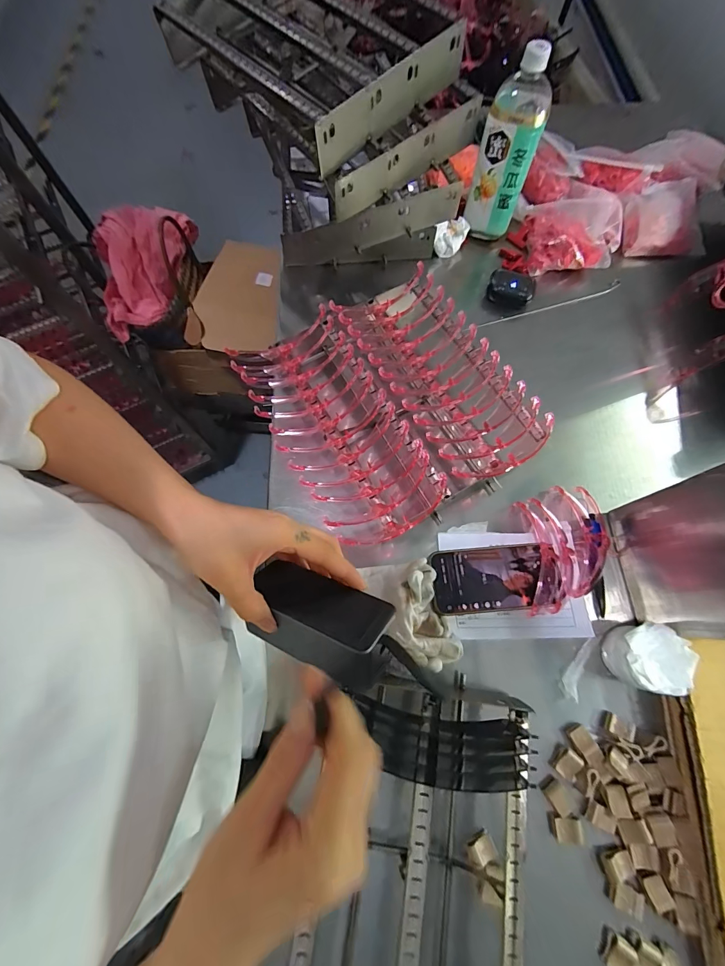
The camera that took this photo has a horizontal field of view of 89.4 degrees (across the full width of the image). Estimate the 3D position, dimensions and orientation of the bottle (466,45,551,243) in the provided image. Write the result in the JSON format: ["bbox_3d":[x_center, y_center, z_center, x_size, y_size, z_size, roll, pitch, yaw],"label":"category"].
[{"bbox_3d":[0.216,-0.492,0.561,0.078,0.237,0.067,14,71,5],"label":"bottle"}]

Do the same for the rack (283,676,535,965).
[{"bbox_3d":[0.048,0.369,0.340,0.188,0.077,0.302,14,71,5],"label":"rack"}]

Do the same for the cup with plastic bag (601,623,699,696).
[{"bbox_3d":[0.311,0.192,0.405,0.067,0.055,0.070,0,71,0],"label":"cup with plastic bag"}]

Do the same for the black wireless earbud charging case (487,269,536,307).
[{"bbox_3d":[0.242,-0.318,0.596,0.070,0.021,0.052,19,72,6],"label":"black wireless earbud charging case"}]

